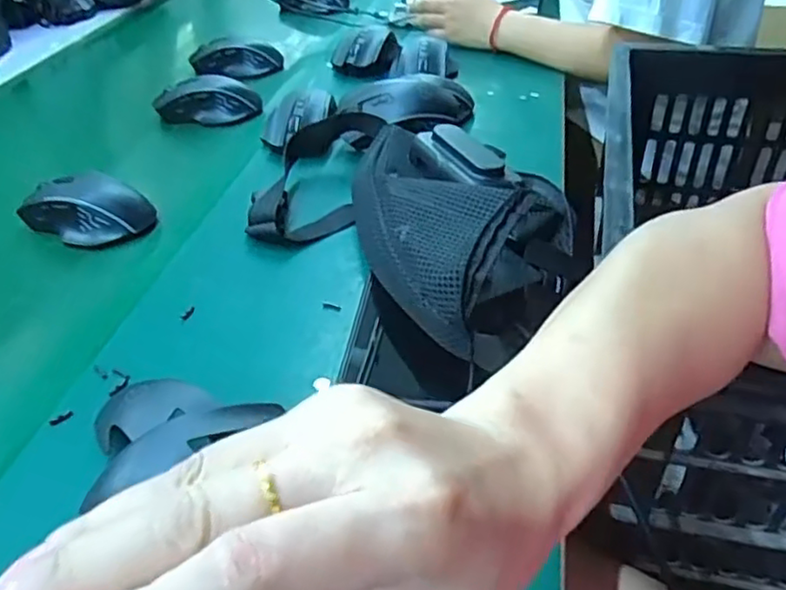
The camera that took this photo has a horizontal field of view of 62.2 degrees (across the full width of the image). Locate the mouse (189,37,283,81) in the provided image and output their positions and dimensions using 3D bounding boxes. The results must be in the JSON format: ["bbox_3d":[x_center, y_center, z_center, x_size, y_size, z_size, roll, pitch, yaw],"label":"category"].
[{"bbox_3d":[-0.203,-0.306,0.842,0.114,0.041,0.050,-10,40,-9],"label":"mouse"}]

